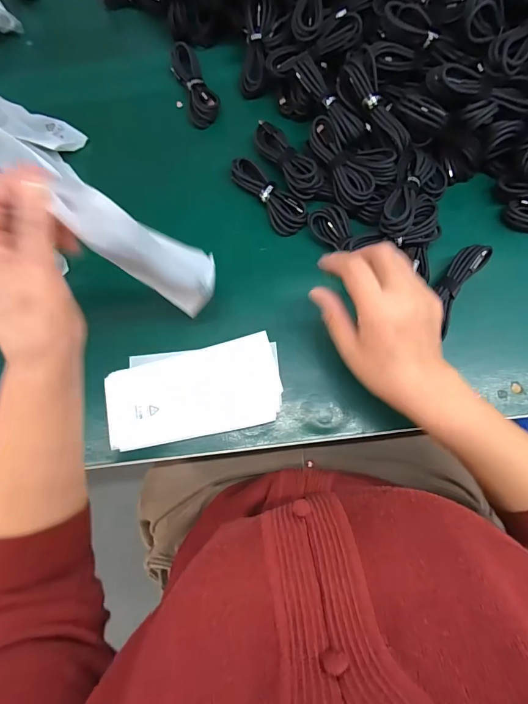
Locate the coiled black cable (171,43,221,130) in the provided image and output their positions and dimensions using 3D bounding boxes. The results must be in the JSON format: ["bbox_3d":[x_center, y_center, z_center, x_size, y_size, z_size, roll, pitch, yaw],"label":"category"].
[{"bbox_3d":[-0.088,-0.337,0.465,0.039,0.019,0.111,-20,78,-1],"label":"coiled black cable"}]

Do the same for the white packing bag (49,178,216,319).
[{"bbox_3d":[-0.088,-0.077,0.287,0.018,0.142,0.050,17,83,34],"label":"white packing bag"}]

